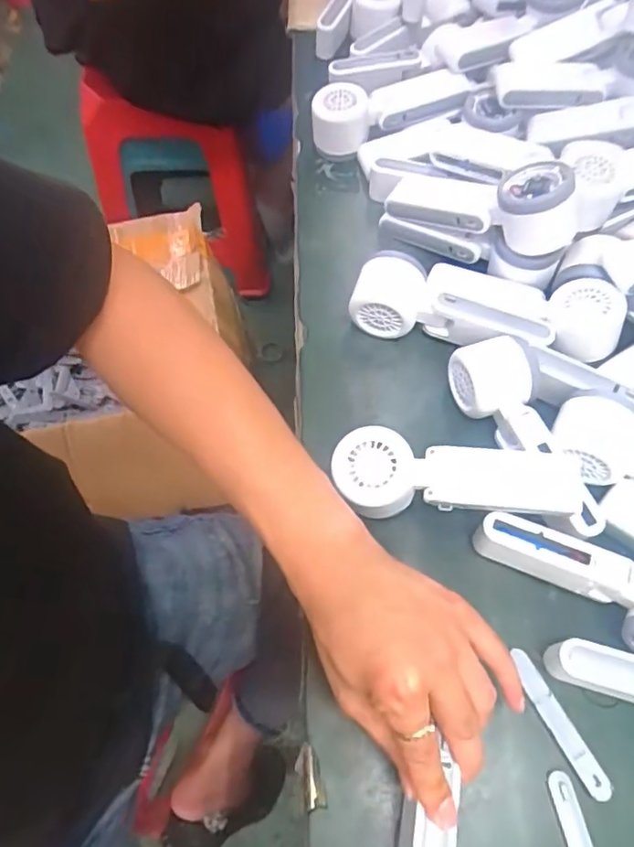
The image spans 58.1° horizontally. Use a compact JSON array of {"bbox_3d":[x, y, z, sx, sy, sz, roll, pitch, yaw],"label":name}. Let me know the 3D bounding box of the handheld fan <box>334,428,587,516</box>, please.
[{"bbox_3d":[0.097,0.037,0.403,0.167,0.034,0.057,1,64,-1],"label":"handheld fan"}]

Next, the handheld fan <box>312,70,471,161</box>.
[{"bbox_3d":[0.076,-0.327,0.584,0.168,0.064,0.049,-17,65,-9],"label":"handheld fan"}]

